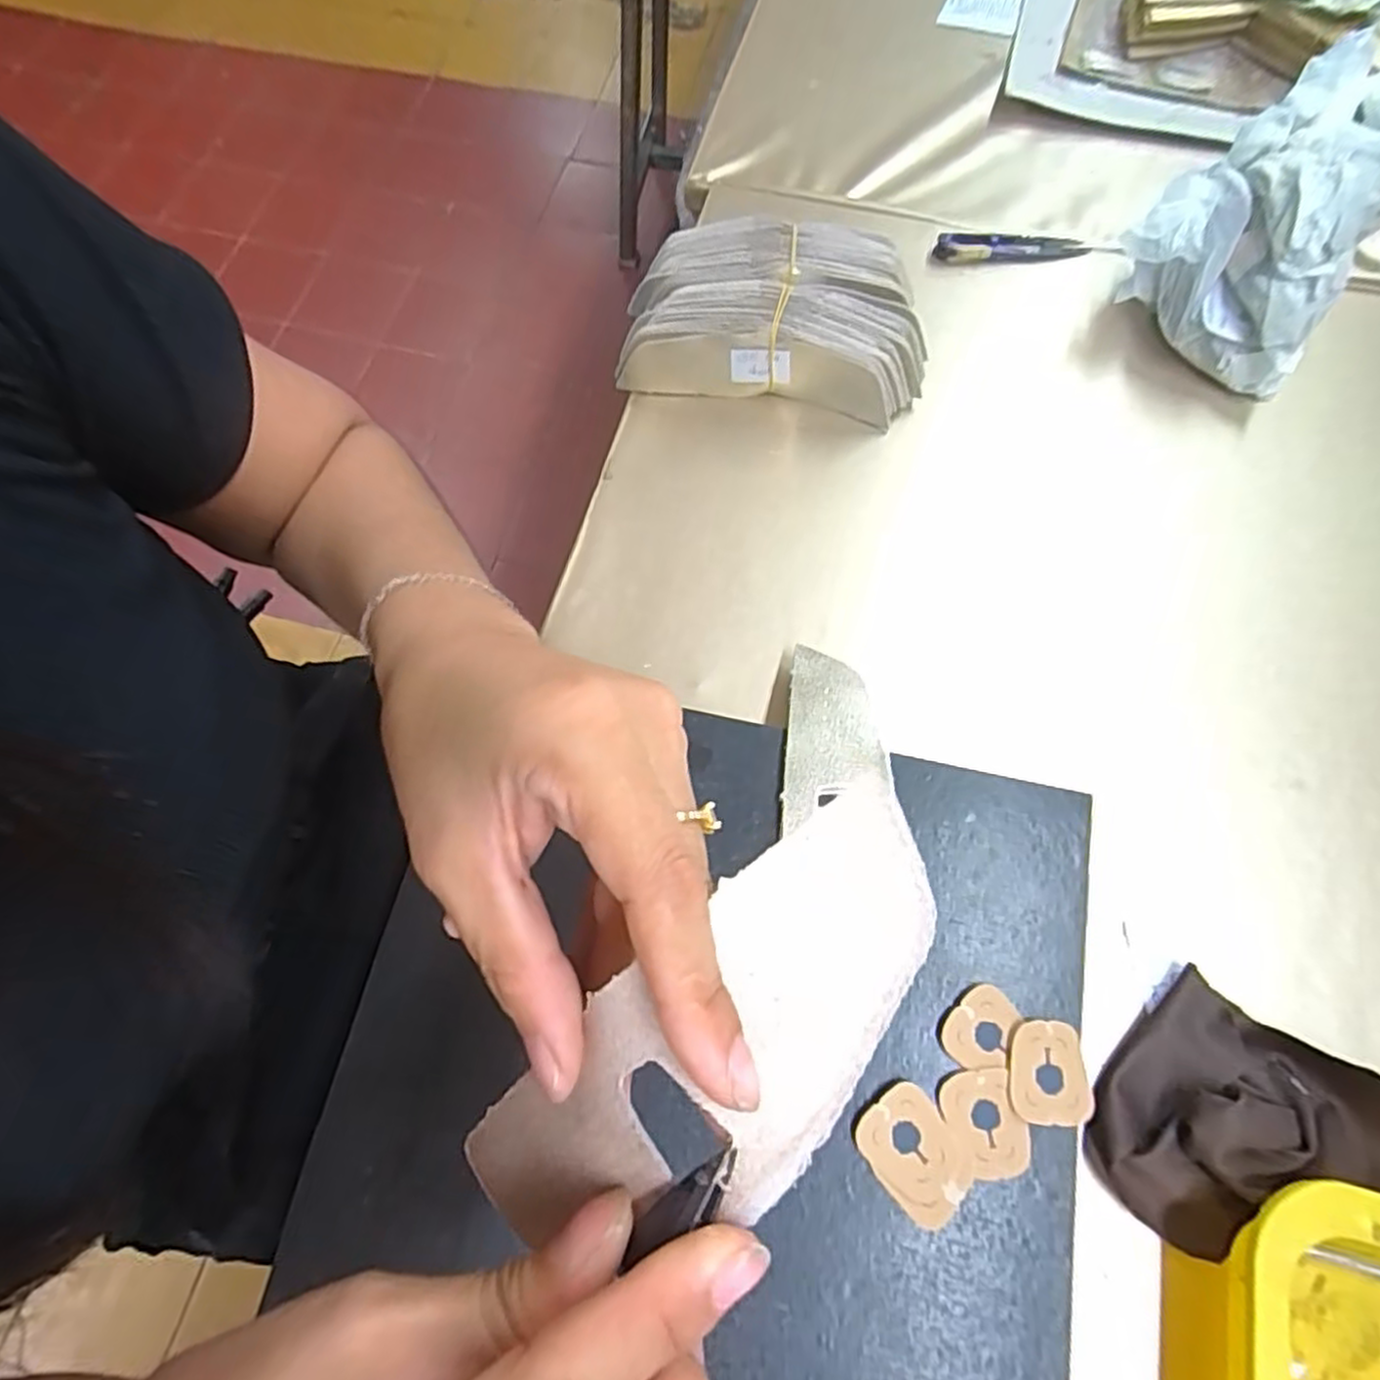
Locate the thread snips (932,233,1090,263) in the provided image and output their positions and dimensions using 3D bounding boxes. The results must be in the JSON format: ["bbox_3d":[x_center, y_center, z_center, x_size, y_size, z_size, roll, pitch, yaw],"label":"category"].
[{"bbox_3d":[0.216,-0.298,0.485,0.101,0.012,0.019,-1,70,2],"label":"thread snips"}]

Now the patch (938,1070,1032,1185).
[{"bbox_3d":[0.120,0.175,0.288,0.030,0.004,0.039,-16,70,-4],"label":"patch"}]

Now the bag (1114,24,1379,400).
[{"bbox_3d":[0.340,-0.284,0.429,0.115,0.101,0.166,30,73,12],"label":"bag"}]

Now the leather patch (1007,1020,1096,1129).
[{"bbox_3d":[0.147,0.157,0.294,0.032,0.004,0.038,2,70,3],"label":"leather patch"}]

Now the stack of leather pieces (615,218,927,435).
[{"bbox_3d":[0.054,-0.227,0.441,0.178,0.056,0.096,10,70,6],"label":"stack of leather pieces"}]

